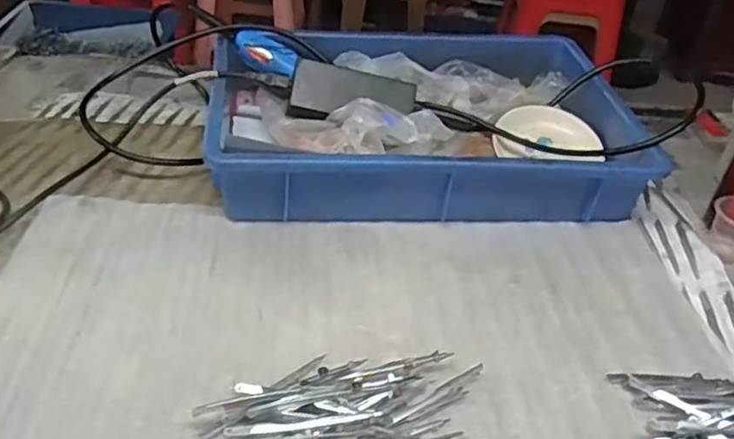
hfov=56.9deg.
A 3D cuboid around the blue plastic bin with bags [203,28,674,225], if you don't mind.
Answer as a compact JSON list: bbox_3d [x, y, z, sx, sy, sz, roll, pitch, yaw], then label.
[{"bbox_3d":[0.054,-0.100,0.708,0.417,0.092,0.260,0,37,-10],"label":"blue plastic bin with bags"}]

